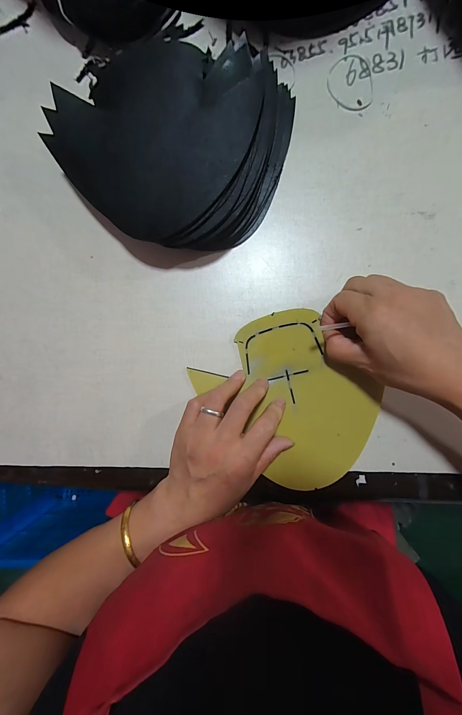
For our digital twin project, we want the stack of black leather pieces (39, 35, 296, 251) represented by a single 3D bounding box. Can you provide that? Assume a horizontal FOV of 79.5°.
[{"bbox_3d":[-0.061,-0.207,0.283,0.215,0.045,0.184,17,93,5],"label":"stack of black leather pieces"}]

